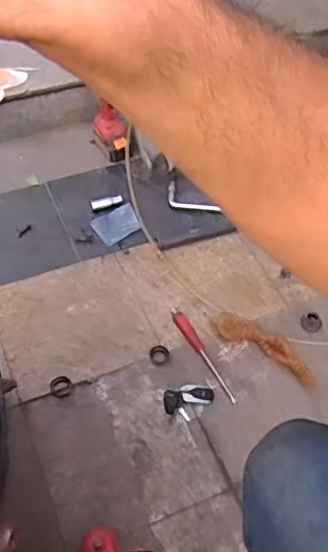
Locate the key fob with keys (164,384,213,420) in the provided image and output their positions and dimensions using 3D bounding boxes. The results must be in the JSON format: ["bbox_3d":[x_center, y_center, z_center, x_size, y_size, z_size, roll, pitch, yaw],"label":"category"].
[{"bbox_3d":[0.048,0.237,1.101,0.097,0.014,0.064,-16,51,-14],"label":"key fob with keys"}]

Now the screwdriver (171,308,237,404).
[{"bbox_3d":[0.079,0.153,1.166,0.031,0.019,0.238,-22,53,-19],"label":"screwdriver"}]

